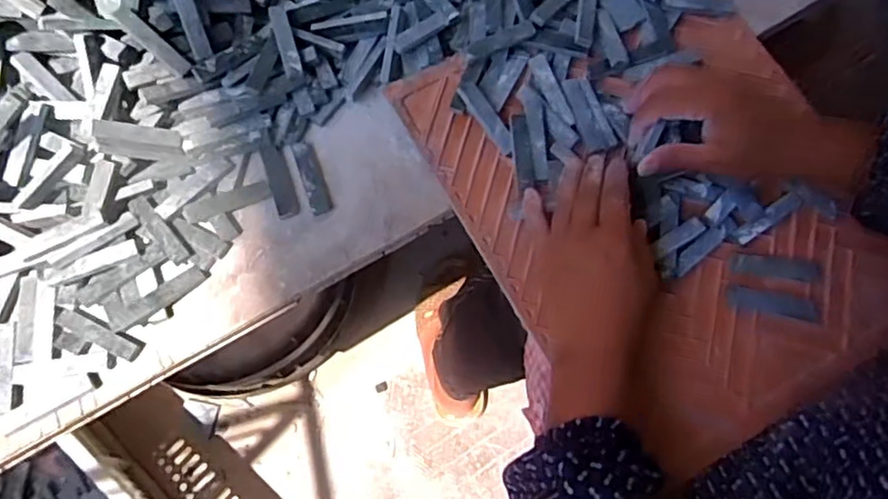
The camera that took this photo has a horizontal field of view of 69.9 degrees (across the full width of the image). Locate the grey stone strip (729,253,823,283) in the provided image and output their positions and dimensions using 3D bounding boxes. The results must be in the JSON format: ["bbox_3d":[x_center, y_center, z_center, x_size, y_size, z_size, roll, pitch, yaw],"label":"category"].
[{"bbox_3d":[0.247,0.013,0.471,0.068,0.004,0.015,7,69,3],"label":"grey stone strip"}]

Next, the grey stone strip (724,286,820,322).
[{"bbox_3d":[0.242,0.039,0.468,0.065,0.004,0.017,13,70,5],"label":"grey stone strip"}]

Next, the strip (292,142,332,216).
[{"bbox_3d":[-0.104,-0.057,0.502,0.016,0.007,0.064,-18,70,-6],"label":"strip"}]

